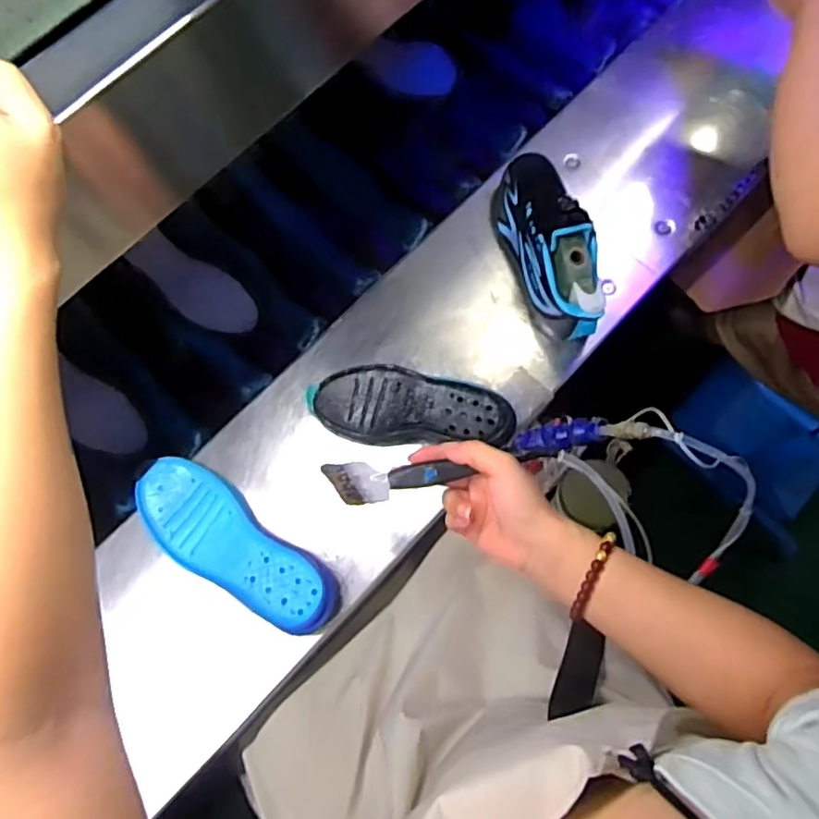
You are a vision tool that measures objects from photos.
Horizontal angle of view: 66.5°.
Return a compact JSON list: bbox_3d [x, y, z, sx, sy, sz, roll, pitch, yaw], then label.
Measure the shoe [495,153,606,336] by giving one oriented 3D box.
[{"bbox_3d":[0.150,-0.186,0.686,0.082,0.107,0.234,-9,72,0],"label":"shoe"}]

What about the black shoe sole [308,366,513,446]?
[{"bbox_3d":[0.002,-0.002,0.669,0.210,0.037,0.080,5,72,4],"label":"black shoe sole"}]

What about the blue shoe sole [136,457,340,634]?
[{"bbox_3d":[-0.175,0.138,0.626,0.229,0.033,0.079,36,77,13],"label":"blue shoe sole"}]

